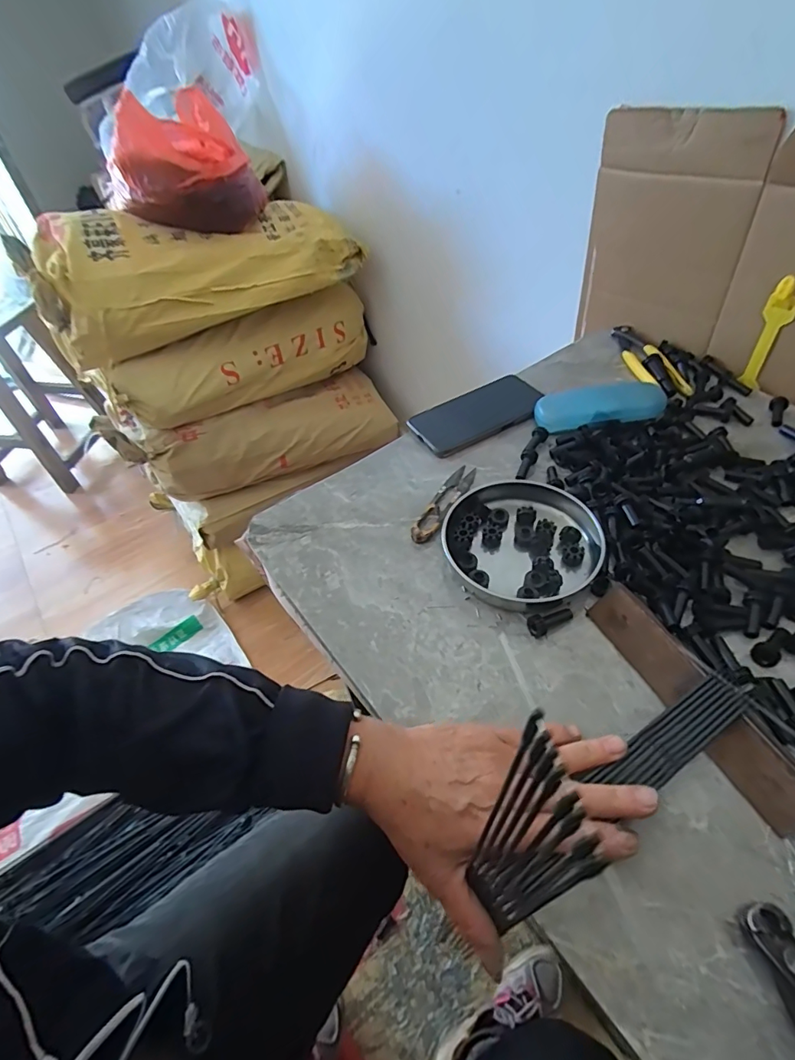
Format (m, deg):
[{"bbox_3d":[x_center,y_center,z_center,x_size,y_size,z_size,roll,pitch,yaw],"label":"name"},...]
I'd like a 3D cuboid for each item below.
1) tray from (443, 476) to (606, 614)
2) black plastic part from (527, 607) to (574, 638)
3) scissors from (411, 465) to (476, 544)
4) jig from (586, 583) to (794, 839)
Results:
[{"bbox_3d":[0.117,0.009,0.450,0.143,0.021,0.135,-2,49,3],"label":"tray"},{"bbox_3d":[0.127,0.074,0.402,0.039,0.013,0.017,-25,52,-16],"label":"black plastic part"},{"bbox_3d":[0.049,-0.031,0.497,0.024,0.008,0.116,22,55,22],"label":"scissors"},{"bbox_3d":[0.212,0.119,0.351,0.018,0.038,0.181,7,39,-40],"label":"jig"}]

